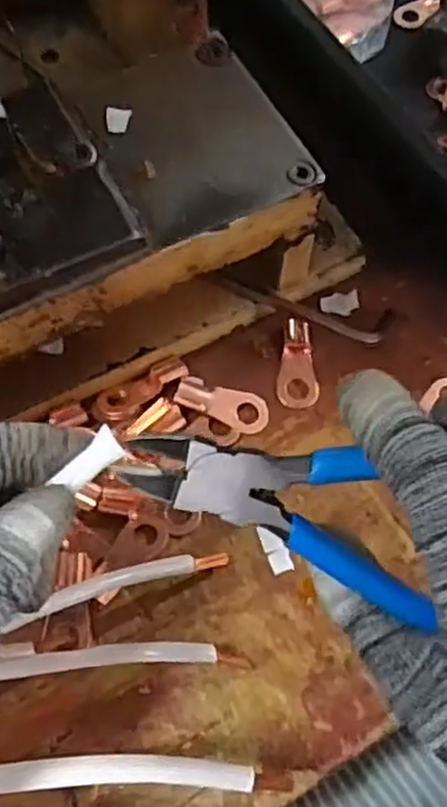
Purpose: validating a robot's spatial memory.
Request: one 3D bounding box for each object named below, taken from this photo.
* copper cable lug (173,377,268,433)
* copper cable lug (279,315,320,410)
[{"bbox_3d":[0.000,0.000,0.340,0.041,0.006,0.018,20,68,7],"label":"copper cable lug"},{"bbox_3d":[0.034,-0.019,0.350,0.018,0.006,0.041,-1,67,-2],"label":"copper cable lug"}]

